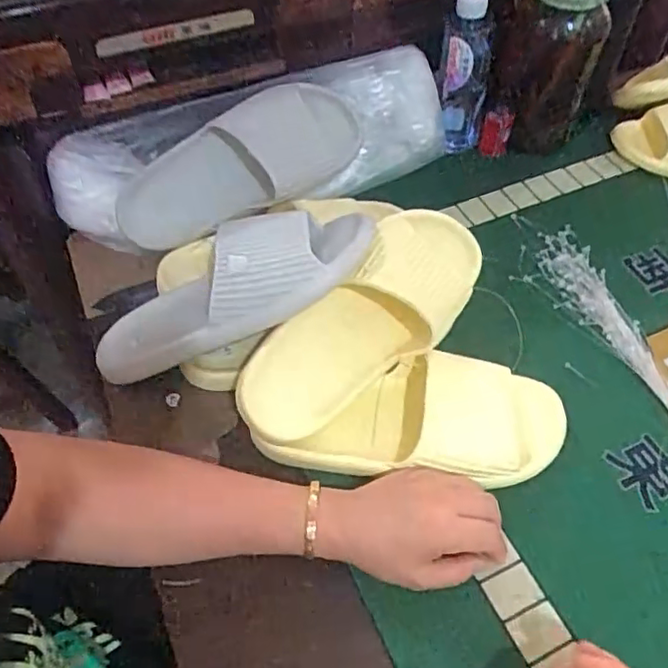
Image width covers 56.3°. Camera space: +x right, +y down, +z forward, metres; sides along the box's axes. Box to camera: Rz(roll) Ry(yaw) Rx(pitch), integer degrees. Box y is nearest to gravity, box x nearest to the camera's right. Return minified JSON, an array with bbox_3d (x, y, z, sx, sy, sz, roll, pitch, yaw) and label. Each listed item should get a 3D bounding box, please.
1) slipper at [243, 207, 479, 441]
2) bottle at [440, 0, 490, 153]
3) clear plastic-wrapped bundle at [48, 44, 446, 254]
[{"bbox_3d":[0.031,-0.009,0.525,0.259,0.078,0.100,-42,64,-13],"label":"slipper"},{"bbox_3d":[0.153,-0.299,0.744,0.063,0.190,0.070,12,54,7],"label":"bottle"},{"bbox_3d":[-0.079,-0.183,0.650,0.416,0.107,0.106,-17,56,-13],"label":"clear plastic-wrapped bundle"}]

